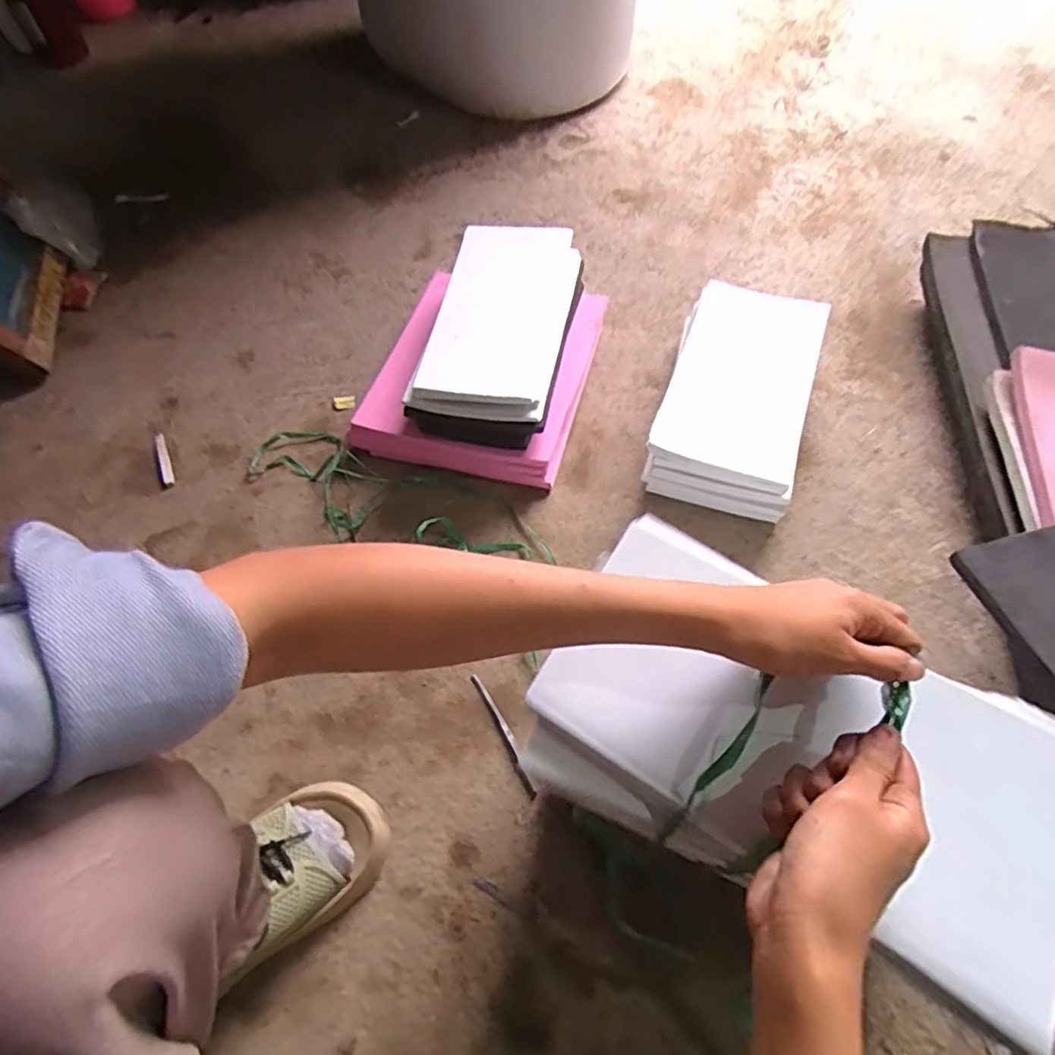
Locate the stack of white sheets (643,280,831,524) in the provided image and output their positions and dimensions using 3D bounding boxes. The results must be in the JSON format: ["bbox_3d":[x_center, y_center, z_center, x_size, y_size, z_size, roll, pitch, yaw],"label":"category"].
[{"bbox_3d":[0.247,-0.151,0.709,0.158,0.094,0.289,16,61,12],"label":"stack of white sheets"}]

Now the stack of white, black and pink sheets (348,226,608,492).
[{"bbox_3d":[-0.053,-0.227,0.745,0.254,0.137,0.310,12,60,9],"label":"stack of white, black and pink sheets"}]

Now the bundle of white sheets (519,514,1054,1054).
[{"bbox_3d":[0.154,0.125,0.348,0.282,0.047,0.169,26,63,17],"label":"bundle of white sheets"}]

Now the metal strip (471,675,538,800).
[{"bbox_3d":[-0.022,0.199,0.574,0.012,0.011,0.126,-26,61,-13],"label":"metal strip"}]

